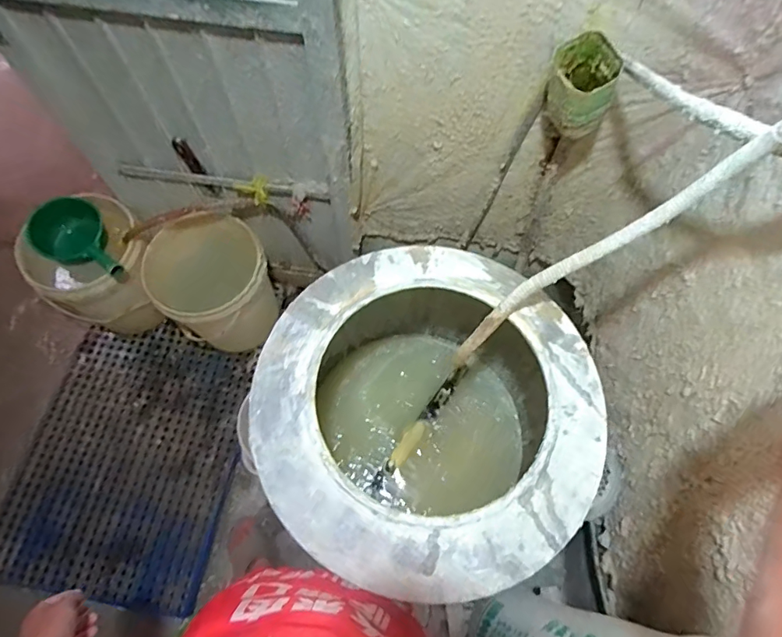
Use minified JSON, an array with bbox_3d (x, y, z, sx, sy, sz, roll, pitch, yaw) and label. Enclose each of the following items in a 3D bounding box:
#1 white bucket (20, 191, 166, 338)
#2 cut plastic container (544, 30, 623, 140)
[{"bbox_3d":[-0.860,-0.139,1.445,0.297,0.437,0.304,0,67,-1],"label":"white bucket"},{"bbox_3d":[0.299,-0.368,0.746,0.091,0.136,0.109,13,67,4],"label":"cut plastic container"}]

